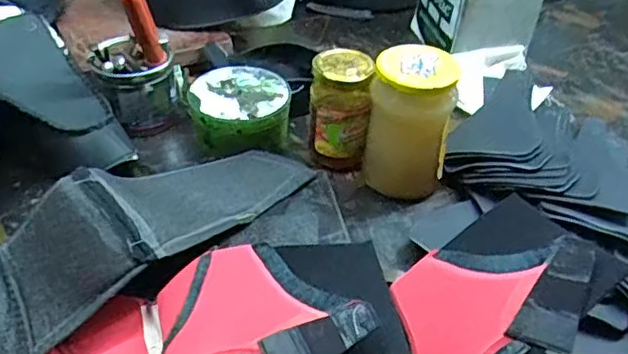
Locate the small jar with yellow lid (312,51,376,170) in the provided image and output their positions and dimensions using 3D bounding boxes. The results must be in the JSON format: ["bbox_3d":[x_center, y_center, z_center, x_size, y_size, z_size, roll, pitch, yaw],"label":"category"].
[{"bbox_3d":[0.025,-0.063,0.585,0.057,0.110,0.052,6,41,3],"label":"small jar with yellow lid"}]

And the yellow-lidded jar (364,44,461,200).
[{"bbox_3d":[0.089,-0.054,0.558,0.075,0.122,0.062,9,42,6],"label":"yellow-lidded jar"}]

